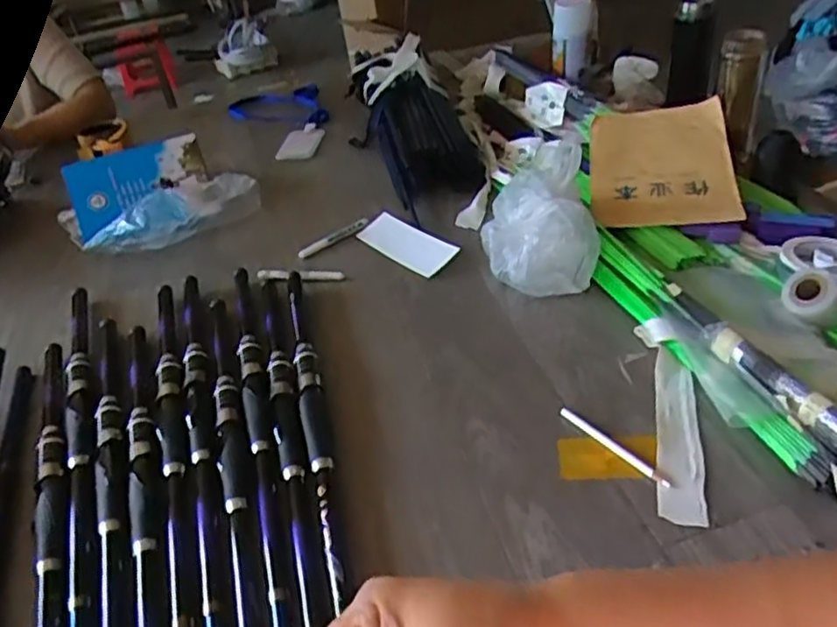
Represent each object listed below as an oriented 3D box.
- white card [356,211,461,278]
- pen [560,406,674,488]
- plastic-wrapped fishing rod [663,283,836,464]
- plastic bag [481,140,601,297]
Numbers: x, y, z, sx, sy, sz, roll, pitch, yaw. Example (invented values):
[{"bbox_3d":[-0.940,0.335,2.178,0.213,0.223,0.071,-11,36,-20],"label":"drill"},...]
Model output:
[{"bbox_3d":[-0.016,-0.102,1.000,0.069,0.011,0.170,-45,47,-17],"label":"white card"},{"bbox_3d":[0.185,0.126,0.663,0.011,0.007,0.130,-27,41,-25],"label":"pen"},{"bbox_3d":[0.324,0.043,0.669,0.031,0.030,0.270,-17,39,-11],"label":"plastic-wrapped fishing rod"},{"bbox_3d":[0.155,-0.126,0.916,0.136,0.112,0.181,-4,37,4],"label":"plastic bag"}]

